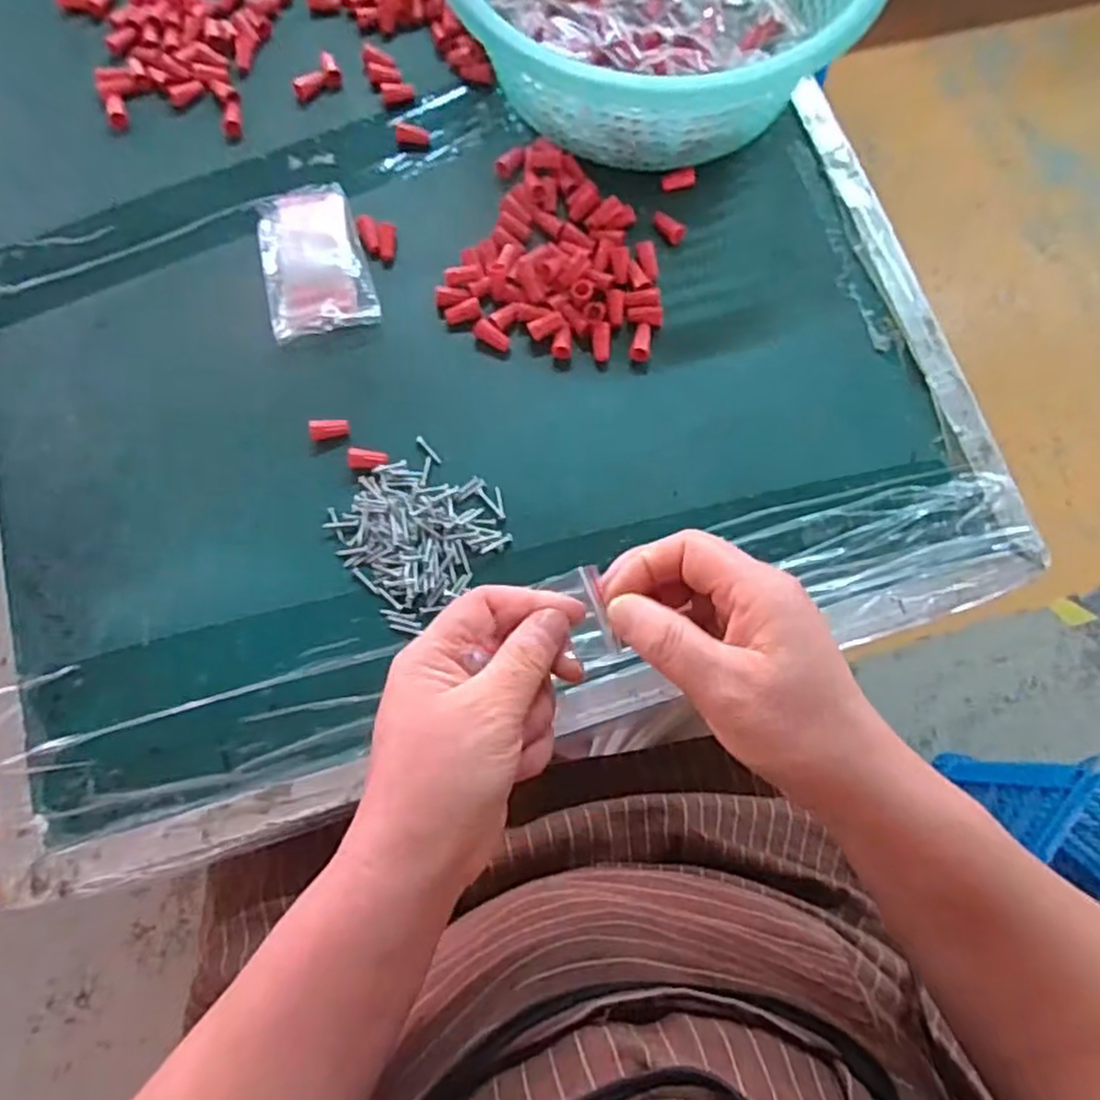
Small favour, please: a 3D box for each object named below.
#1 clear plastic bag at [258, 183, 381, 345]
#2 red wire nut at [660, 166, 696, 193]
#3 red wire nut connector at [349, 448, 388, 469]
[{"bbox_3d":[-0.153,-0.189,0.474,0.063,0.008,0.111,-16,76,-5],"label":"clear plastic bag"},{"bbox_3d":[0.086,-0.249,0.493,0.023,0.009,0.010,-12,77,-3],"label":"red wire nut"},{"bbox_3d":[-0.109,-0.054,0.437,0.023,0.007,0.012,6,76,1],"label":"red wire nut connector"}]

